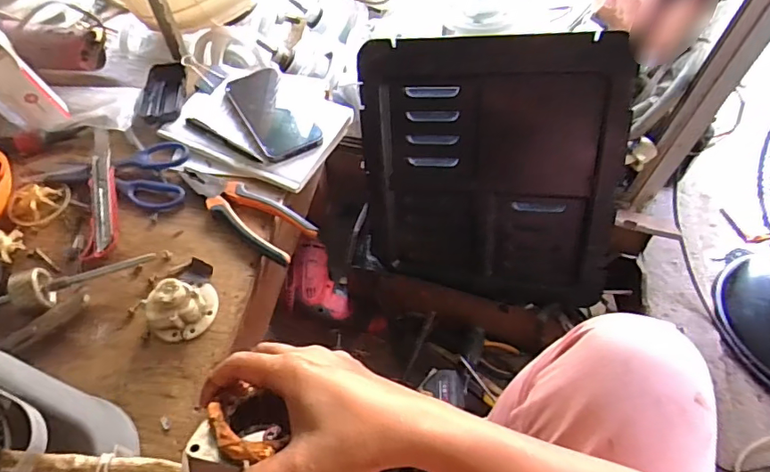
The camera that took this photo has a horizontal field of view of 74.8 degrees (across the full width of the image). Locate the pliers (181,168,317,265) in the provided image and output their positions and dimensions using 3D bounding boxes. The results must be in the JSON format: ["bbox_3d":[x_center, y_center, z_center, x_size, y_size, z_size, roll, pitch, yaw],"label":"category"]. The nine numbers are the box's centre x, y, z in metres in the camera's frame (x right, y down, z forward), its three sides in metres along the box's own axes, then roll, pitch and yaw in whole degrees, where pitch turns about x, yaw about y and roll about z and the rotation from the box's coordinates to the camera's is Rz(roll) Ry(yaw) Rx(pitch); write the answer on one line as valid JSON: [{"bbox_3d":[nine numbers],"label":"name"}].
[{"bbox_3d":[-0.167,-0.035,0.598,0.182,0.016,0.062,33,62,19],"label":"pliers"}]

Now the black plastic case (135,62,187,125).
[{"bbox_3d":[-0.308,-0.202,0.701,0.059,0.018,0.106,-3,57,-3],"label":"black plastic case"}]

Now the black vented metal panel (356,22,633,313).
[{"bbox_3d":[0.140,-0.079,0.701,0.341,0.370,0.021,5,28,17],"label":"black vented metal panel"}]

